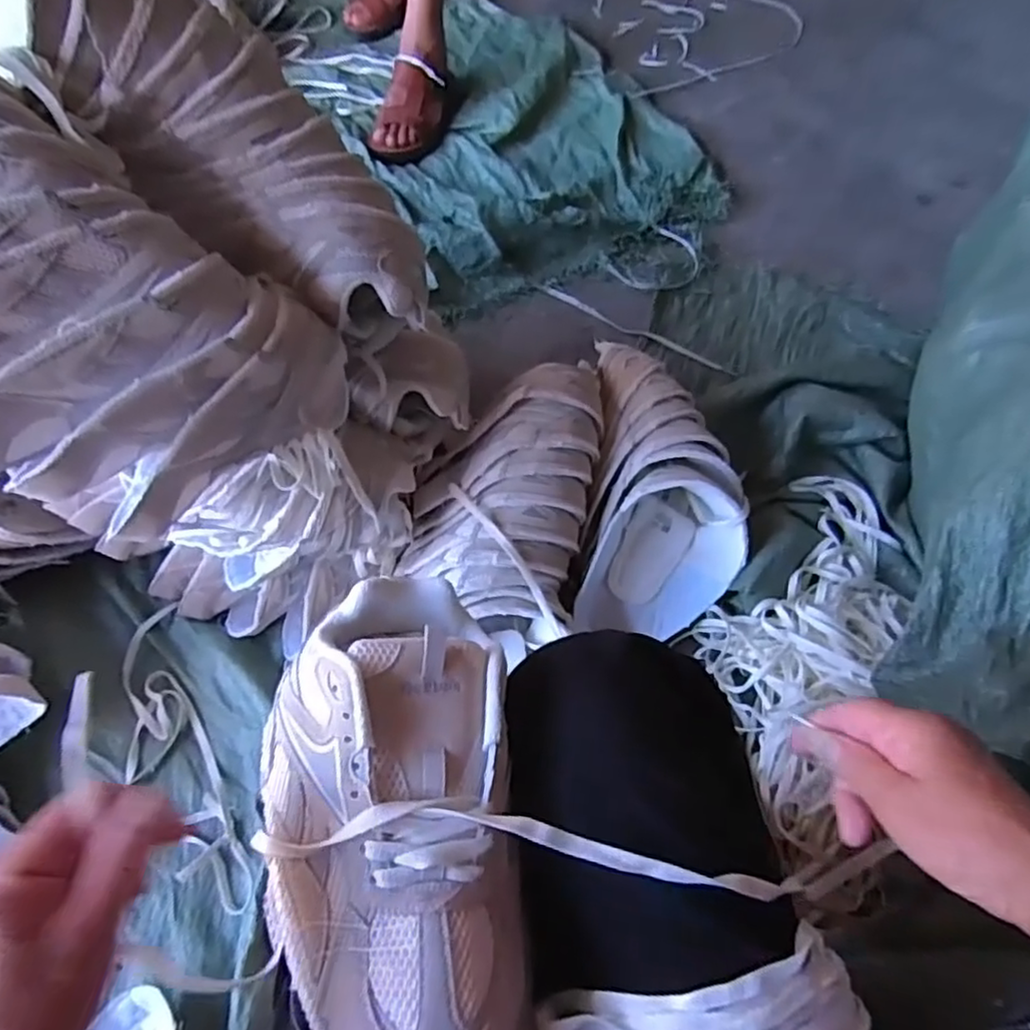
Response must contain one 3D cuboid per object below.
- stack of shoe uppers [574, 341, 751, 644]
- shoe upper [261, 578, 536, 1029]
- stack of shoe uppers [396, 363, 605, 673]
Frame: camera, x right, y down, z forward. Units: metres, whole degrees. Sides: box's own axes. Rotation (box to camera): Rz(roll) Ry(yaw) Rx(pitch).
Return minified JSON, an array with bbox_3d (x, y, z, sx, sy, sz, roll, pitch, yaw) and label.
[{"bbox_3d":[0.171,-0.032,0.781,0.183,0.117,0.335,2,64,3],"label":"stack of shoe uppers"},{"bbox_3d":[-0.064,0.153,0.327,0.127,0.066,0.250,-5,64,0],"label":"shoe upper"},{"bbox_3d":[-0.013,-0.030,0.745,0.191,0.147,0.311,10,65,7],"label":"stack of shoe uppers"}]

